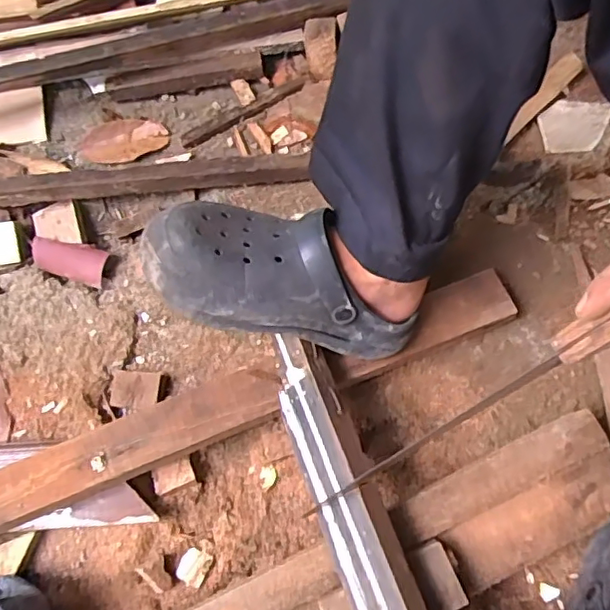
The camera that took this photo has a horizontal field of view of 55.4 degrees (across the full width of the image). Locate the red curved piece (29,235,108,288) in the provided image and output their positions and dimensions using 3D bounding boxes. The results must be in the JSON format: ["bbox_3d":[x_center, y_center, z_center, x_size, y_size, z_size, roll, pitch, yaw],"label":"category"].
[{"bbox_3d":[-0.284,-0.058,0.696,0.100,0.019,0.043,19,72,9],"label":"red curved piece"}]

